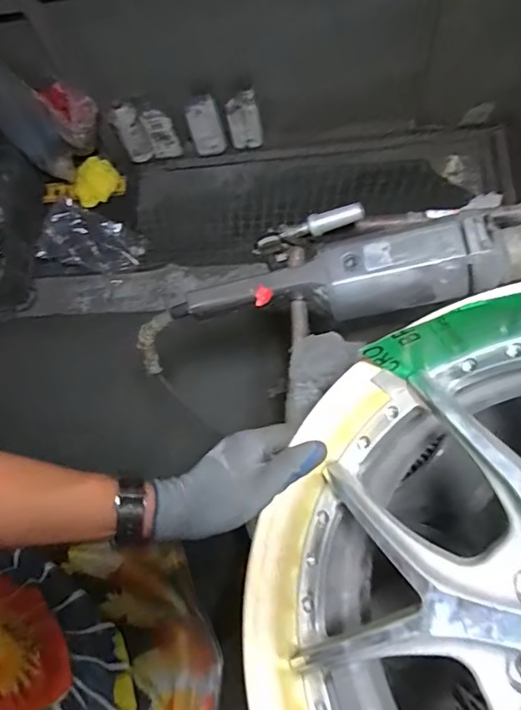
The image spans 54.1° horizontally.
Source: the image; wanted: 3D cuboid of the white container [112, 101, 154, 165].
[{"bbox_3d":[-0.392,-0.675,1.554,0.083,0.178,0.088,0,75,1],"label":"white container"}]

